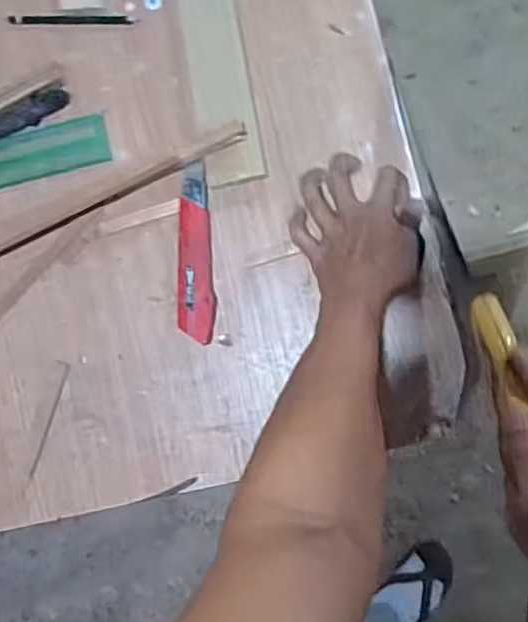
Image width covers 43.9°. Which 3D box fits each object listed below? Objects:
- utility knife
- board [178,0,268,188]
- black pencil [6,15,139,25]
[{"bbox_3d":[-0.064,-0.055,0.607,0.031,0.021,0.165,-2,86,7],"label":"utility knife"},{"bbox_3d":[-0.057,-0.312,0.622,0.056,0.015,0.390,-10,86,1],"label":"board"},{"bbox_3d":[-0.189,-0.288,0.646,0.130,0.008,0.009,3,86,7],"label":"black pencil"}]

